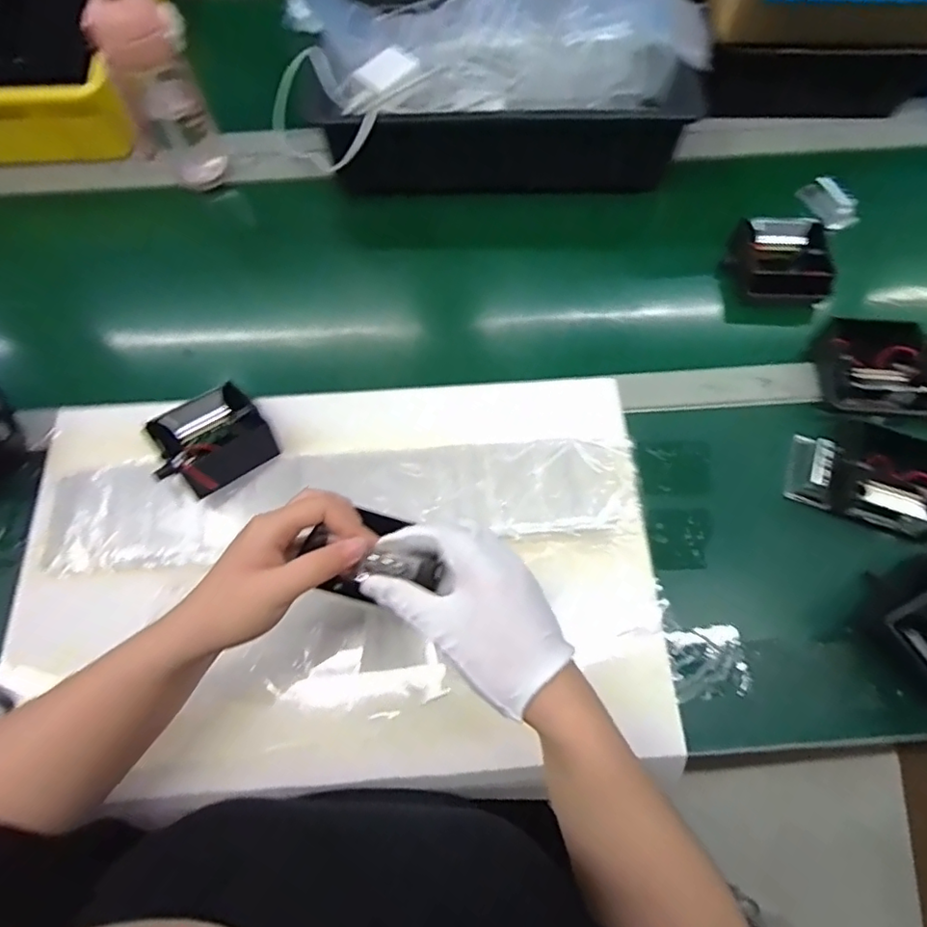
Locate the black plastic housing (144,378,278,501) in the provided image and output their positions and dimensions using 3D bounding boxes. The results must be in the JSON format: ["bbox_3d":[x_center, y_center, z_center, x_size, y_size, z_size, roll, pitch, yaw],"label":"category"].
[{"bbox_3d":[-0.226,-0.025,0.498,0.093,0.042,0.087,-37,72,-13],"label":"black plastic housing"}]

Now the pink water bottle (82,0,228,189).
[{"bbox_3d":[-0.324,-0.399,0.588,0.093,0.198,0.101,-26,70,-10],"label":"pink water bottle"}]

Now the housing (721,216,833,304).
[{"bbox_3d":[0.344,-0.219,0.613,0.105,0.043,0.088,8,68,4],"label":"housing"}]

